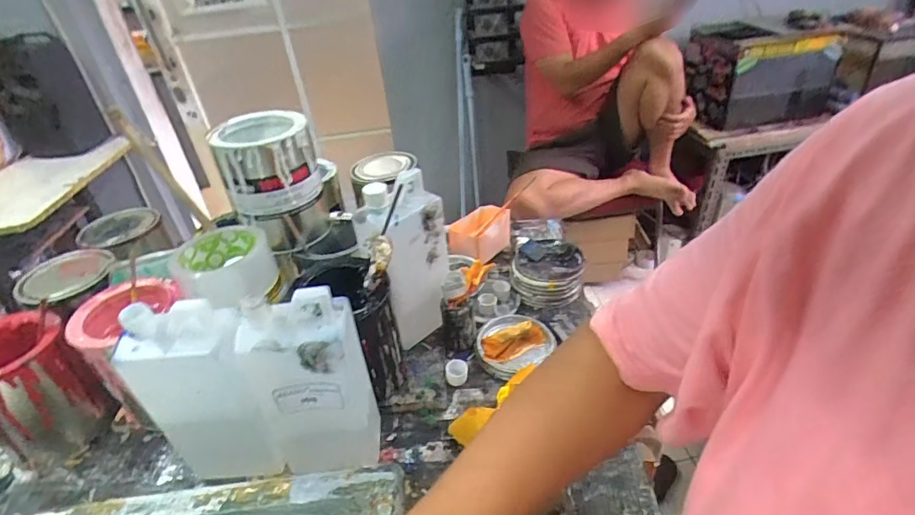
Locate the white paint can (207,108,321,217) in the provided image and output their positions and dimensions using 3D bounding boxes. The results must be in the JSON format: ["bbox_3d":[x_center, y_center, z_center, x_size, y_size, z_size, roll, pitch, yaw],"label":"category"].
[{"bbox_3d":[-0.223,-0.114,0.562,0.101,0.090,0.105,-4,35,3],"label":"white paint can"}]

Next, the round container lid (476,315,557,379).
[{"bbox_3d":[0.072,0.113,0.639,0.101,0.016,0.093,-4,35,3],"label":"round container lid"}]

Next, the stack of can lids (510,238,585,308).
[{"bbox_3d":[0.138,0.020,0.733,0.100,0.045,0.116,8,37,19],"label":"stack of can lids"}]

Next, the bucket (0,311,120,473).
[{"bbox_3d":[-0.474,0.154,0.542,0.105,0.152,0.098,-4,35,3],"label":"bucket"}]

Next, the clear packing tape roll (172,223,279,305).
[{"bbox_3d":[-0.248,0.010,0.521,0.094,0.055,0.087,-16,36,-15],"label":"clear packing tape roll"}]

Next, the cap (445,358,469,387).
[{"bbox_3d":[-0.001,0.143,0.607,0.029,0.020,0.028,-4,35,3],"label":"cap"}]

